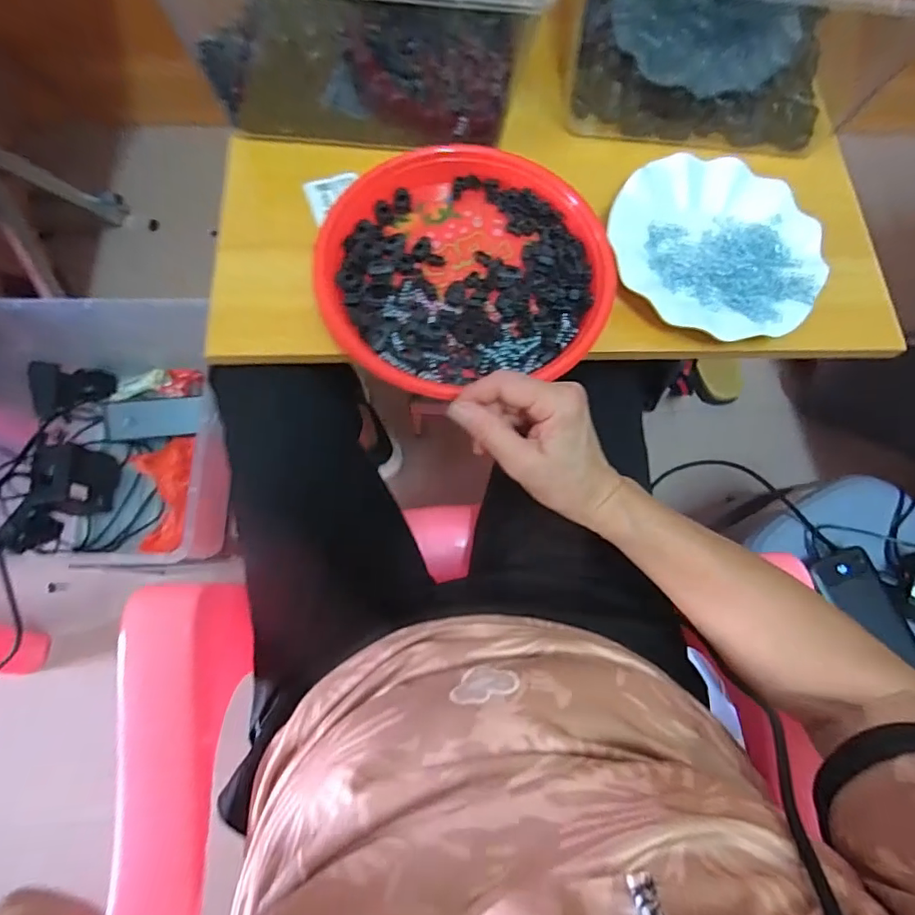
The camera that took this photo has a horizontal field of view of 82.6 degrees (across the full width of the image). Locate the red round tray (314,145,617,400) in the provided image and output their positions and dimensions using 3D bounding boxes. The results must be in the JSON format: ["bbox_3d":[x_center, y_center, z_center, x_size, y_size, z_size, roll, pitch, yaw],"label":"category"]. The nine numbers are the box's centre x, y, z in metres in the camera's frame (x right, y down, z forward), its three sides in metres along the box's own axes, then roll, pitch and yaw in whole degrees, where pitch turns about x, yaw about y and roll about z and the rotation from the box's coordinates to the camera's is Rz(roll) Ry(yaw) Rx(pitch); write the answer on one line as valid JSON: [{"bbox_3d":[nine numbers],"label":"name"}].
[{"bbox_3d":[0.002,-0.170,0.440,0.230,0.031,0.240,1,74,-2],"label":"red round tray"}]

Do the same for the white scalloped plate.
[{"bbox_3d":[0.228,-0.188,0.460,0.181,0.023,0.172,1,74,-2],"label":"white scalloped plate"}]

